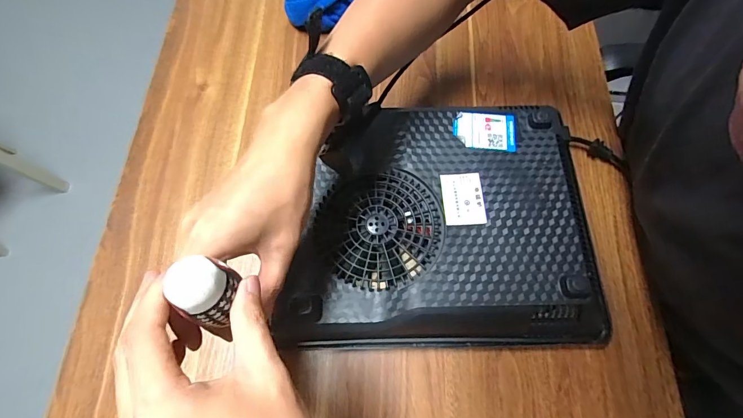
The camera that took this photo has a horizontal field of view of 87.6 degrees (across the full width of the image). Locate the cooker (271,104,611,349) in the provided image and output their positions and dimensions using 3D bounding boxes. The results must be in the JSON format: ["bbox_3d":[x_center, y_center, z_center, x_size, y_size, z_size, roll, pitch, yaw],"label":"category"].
[{"bbox_3d":[0.073,0.013,0.402,0.300,0.056,0.241,-1,67,-1],"label":"cooker"}]

